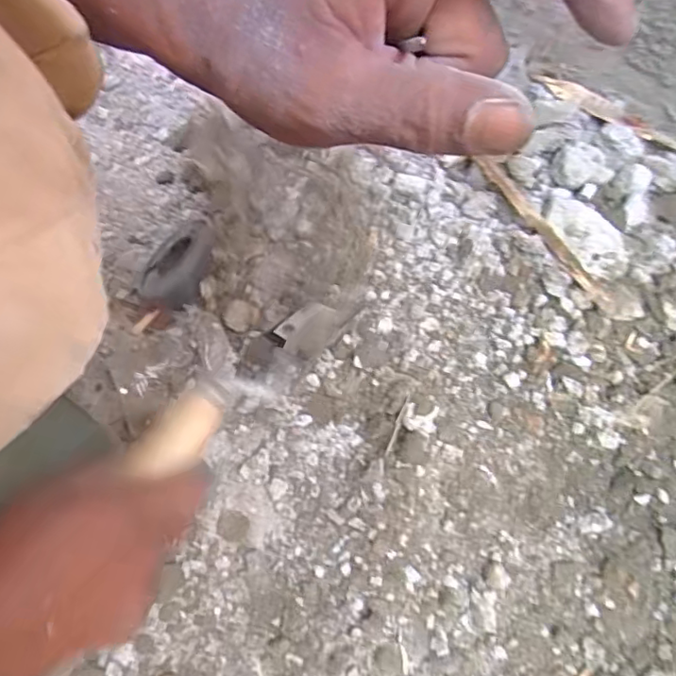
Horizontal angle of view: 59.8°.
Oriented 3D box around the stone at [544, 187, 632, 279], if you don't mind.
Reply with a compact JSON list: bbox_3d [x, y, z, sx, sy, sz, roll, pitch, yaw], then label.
[{"bbox_3d":[0.225,-0.097,0.538,0.046,0.020,0.096,-33,71,-13],"label":"stone"}]

